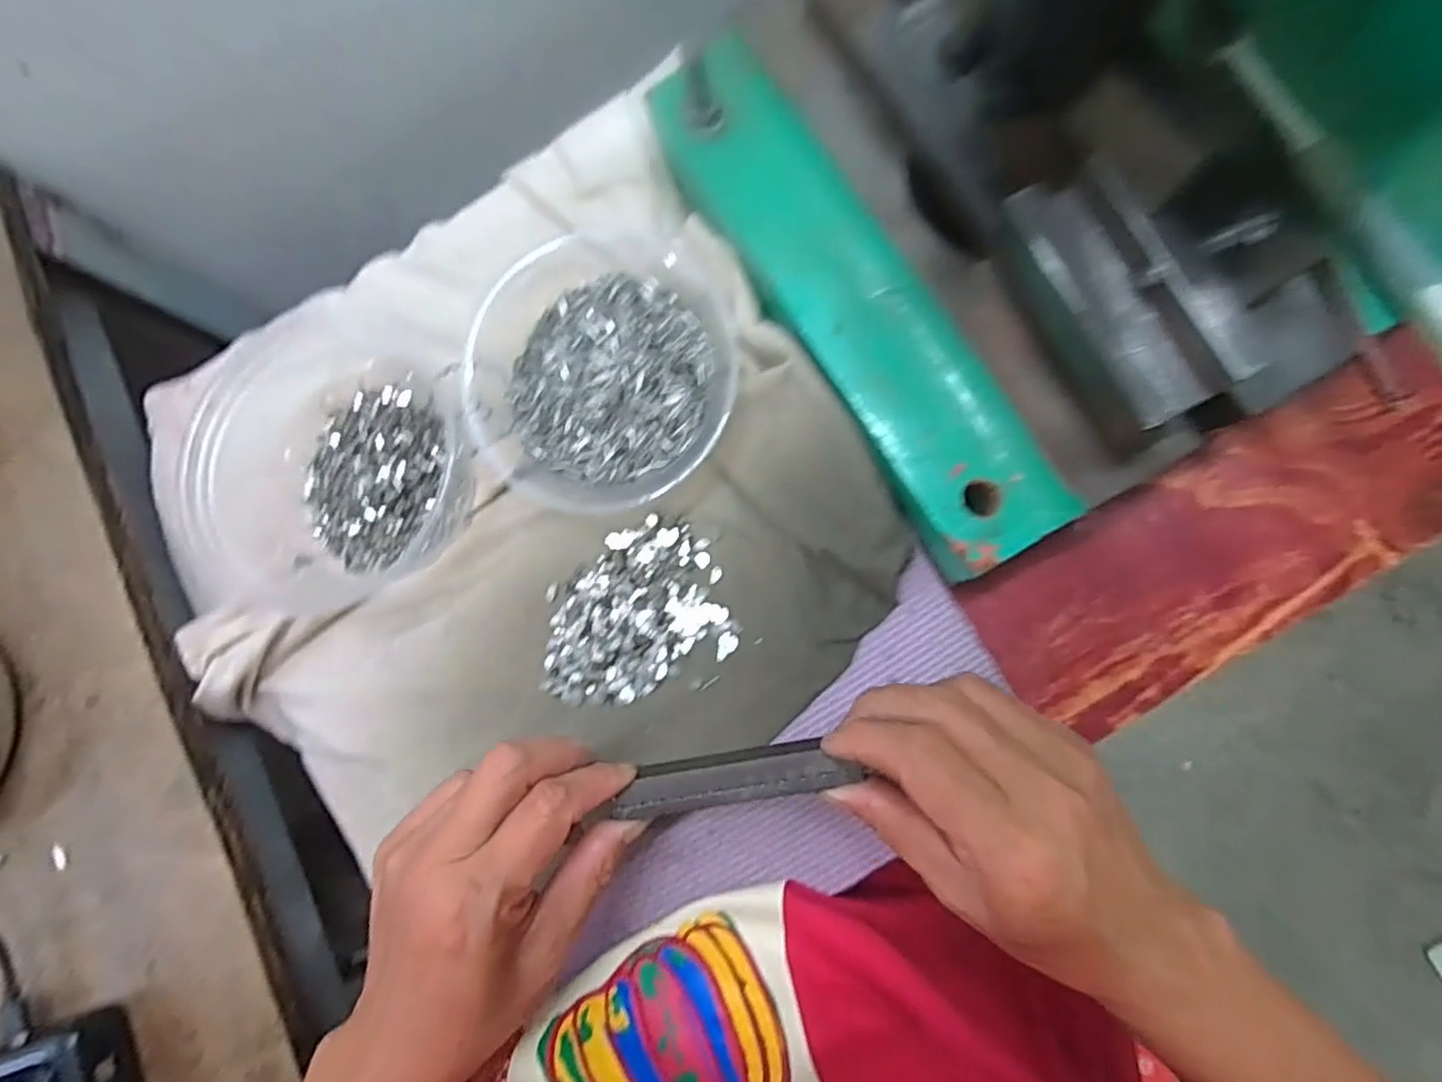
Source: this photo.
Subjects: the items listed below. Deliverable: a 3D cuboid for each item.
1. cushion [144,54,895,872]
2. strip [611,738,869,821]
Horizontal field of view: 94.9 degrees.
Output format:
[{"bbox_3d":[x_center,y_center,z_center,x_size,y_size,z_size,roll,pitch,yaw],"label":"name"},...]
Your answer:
[{"bbox_3d":[-0.118,-0.017,0.321,0.334,0.051,0.315,-29,82,2],"label":"cushion"},{"bbox_3d":[0.004,0.091,0.254,0.089,0.010,0.019,-11,83,6],"label":"strip"}]

